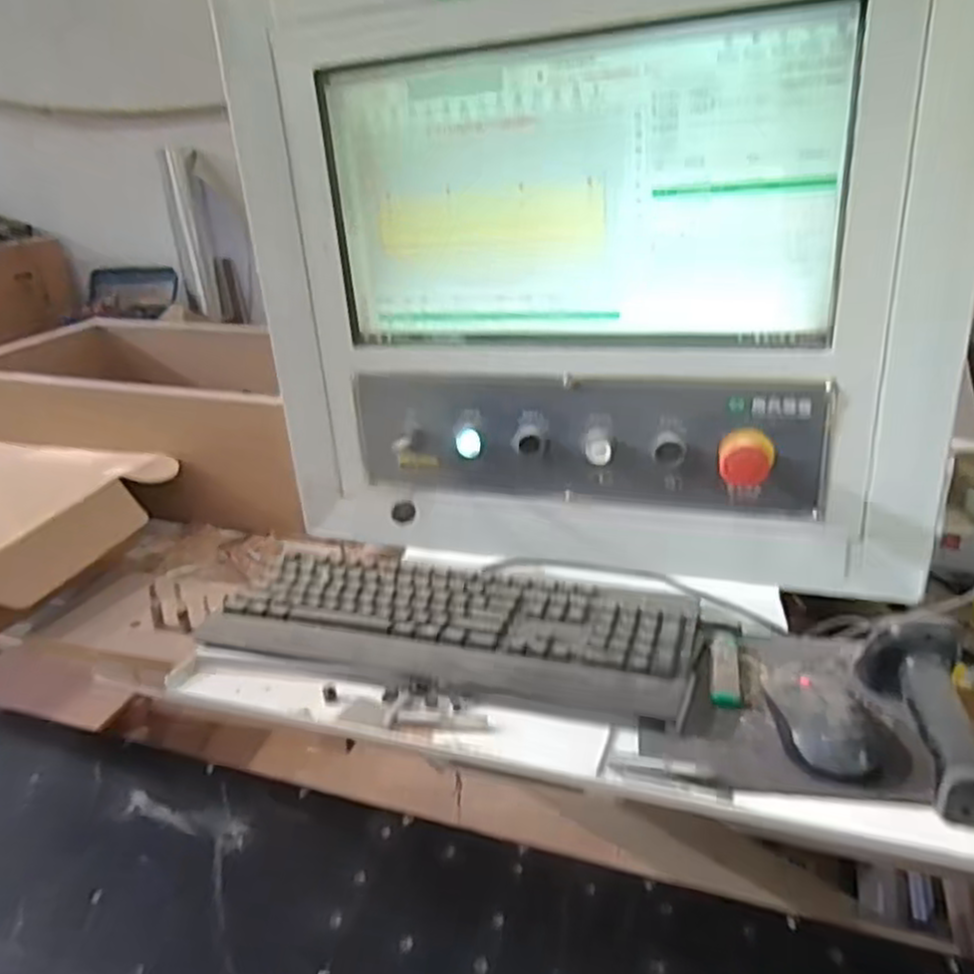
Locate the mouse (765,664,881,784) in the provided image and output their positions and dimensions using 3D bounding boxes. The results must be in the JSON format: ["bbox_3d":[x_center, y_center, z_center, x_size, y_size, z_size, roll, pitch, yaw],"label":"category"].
[{"bbox_3d":[0.248,0.163,0.564,0.065,0.032,0.125,2,25,11],"label":"mouse"}]

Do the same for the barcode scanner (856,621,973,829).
[{"bbox_3d":[0.304,0.154,0.523,0.062,0.069,0.141,4,26,16],"label":"barcode scanner"}]

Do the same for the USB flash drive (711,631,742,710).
[{"bbox_3d":[0.197,0.149,0.622,0.023,0.007,0.090,4,26,15],"label":"USB flash drive"}]

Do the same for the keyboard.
[{"bbox_3d":[-0.036,0.121,0.703,0.444,0.029,0.157,6,27,20],"label":"keyboard"}]

